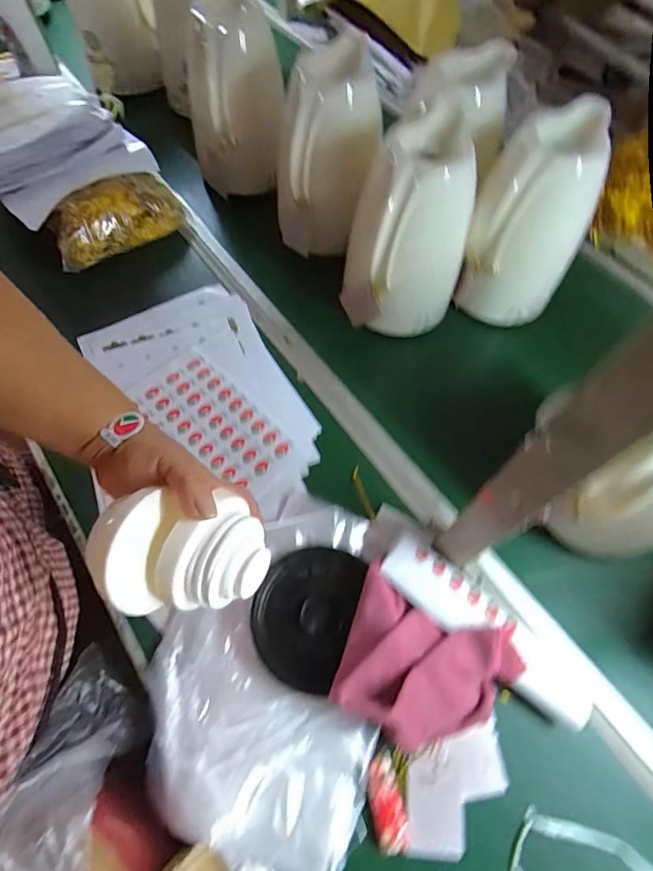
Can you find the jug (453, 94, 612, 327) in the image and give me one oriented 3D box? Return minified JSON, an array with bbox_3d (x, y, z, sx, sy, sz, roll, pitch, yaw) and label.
[{"bbox_3d":[0.271,-0.276,0.603,0.135,0.222,0.166,28,64,11],"label":"jug"}]

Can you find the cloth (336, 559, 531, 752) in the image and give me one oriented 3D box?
[{"bbox_3d":[0.093,0.219,0.428,0.159,0.053,0.127,25,63,10],"label":"cloth"}]

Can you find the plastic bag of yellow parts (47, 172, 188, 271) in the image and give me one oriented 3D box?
[{"bbox_3d":[-0.317,-0.329,0.685,0.200,0.082,0.068,-35,69,-20],"label":"plastic bag of yellow parts"}]

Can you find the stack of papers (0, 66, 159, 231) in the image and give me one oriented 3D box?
[{"bbox_3d":[-0.445,-0.471,0.692,0.240,0.074,0.311,-34,69,-19],"label":"stack of papers"}]

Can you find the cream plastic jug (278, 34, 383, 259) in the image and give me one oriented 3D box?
[{"bbox_3d":[0.005,-0.386,0.651,0.118,0.213,0.159,13,62,4],"label":"cream plastic jug"}]

